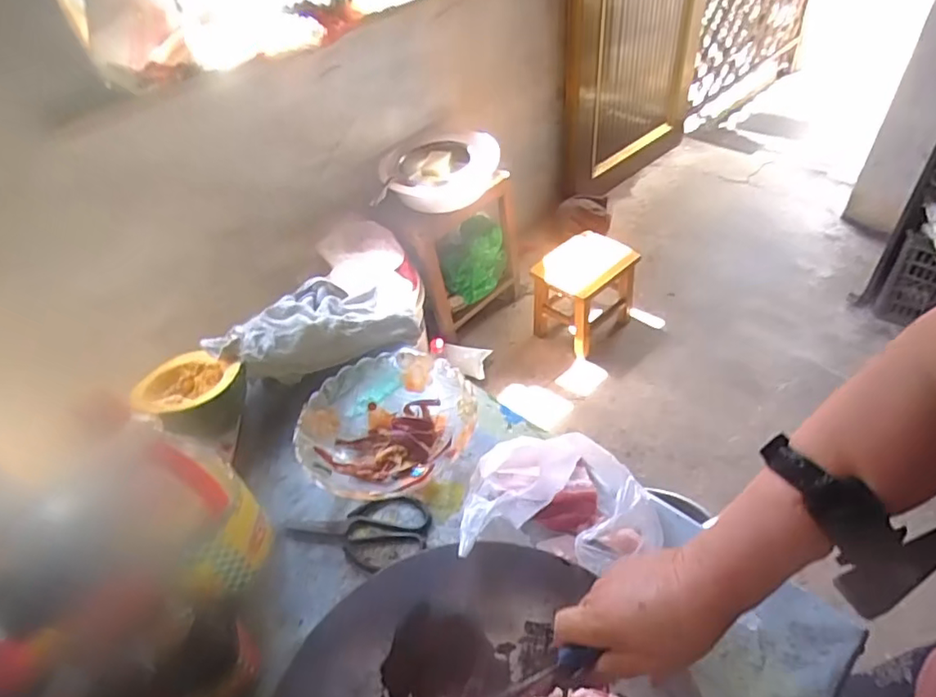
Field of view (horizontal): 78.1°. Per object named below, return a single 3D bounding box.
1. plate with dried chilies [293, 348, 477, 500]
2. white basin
[{"bbox_3d":[-0.110,0.097,0.741,0.215,0.068,0.203,-4,44,4],"label":"plate with dried chilies"},{"bbox_3d":[-0.068,-0.511,1.640,0.349,0.125,0.271,-16,45,-9],"label":"white basin"}]

